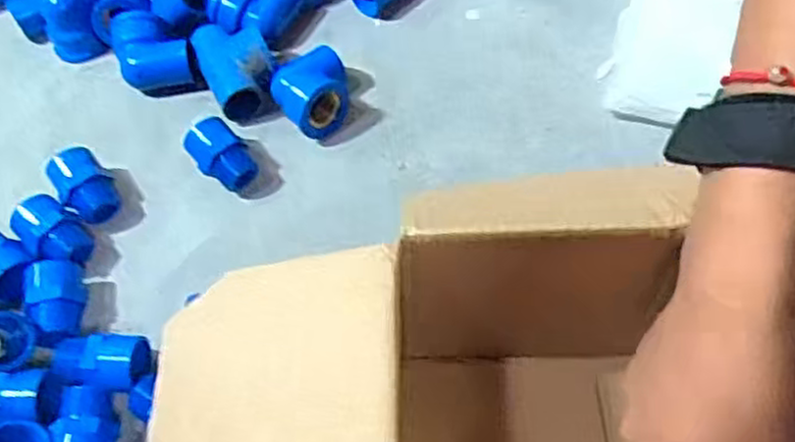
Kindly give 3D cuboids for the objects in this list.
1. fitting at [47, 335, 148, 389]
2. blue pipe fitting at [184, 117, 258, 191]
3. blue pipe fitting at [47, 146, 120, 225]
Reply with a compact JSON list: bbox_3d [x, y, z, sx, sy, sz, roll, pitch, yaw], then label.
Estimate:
[{"bbox_3d":[-0.162,0.079,0.405,0.053,0.024,0.029,-1,55,2],"label":"fitting"},{"bbox_3d":[-0.115,-0.041,0.482,0.030,0.031,0.047,-37,61,-21],"label":"blue pipe fitting"},{"bbox_3d":[-0.198,-0.020,0.471,0.033,0.031,0.048,-30,59,-17],"label":"blue pipe fitting"}]

